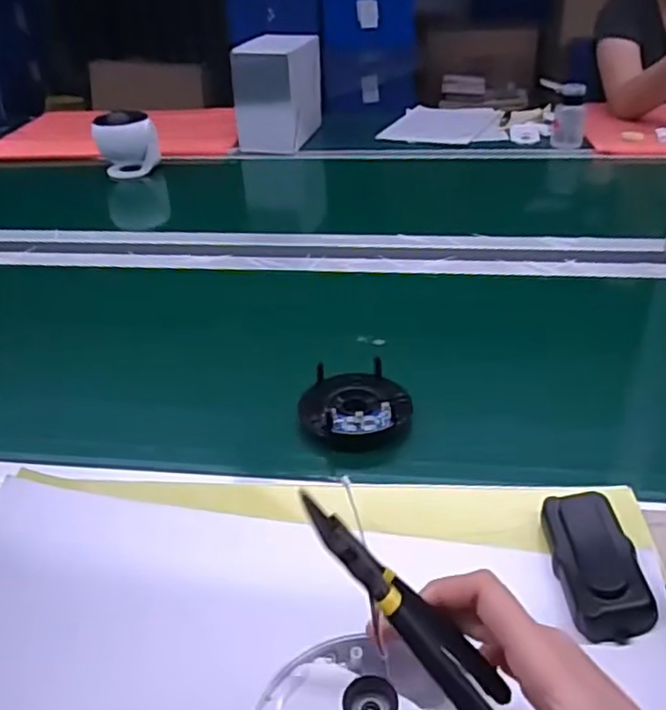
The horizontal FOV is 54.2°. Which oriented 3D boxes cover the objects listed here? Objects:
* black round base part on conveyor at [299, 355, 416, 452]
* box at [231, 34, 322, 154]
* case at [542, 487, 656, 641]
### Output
[{"bbox_3d":[0.020,0.048,0.608,0.100,0.035,0.085,-6,34,-5],"label":"black round base part on conveyor"},{"bbox_3d":[-0.107,-0.554,1.366,0.125,0.190,0.205,9,35,17],"label":"box"},{"bbox_3d":[0.178,0.137,0.440,0.050,0.029,0.104,-1,34,2],"label":"case"}]

